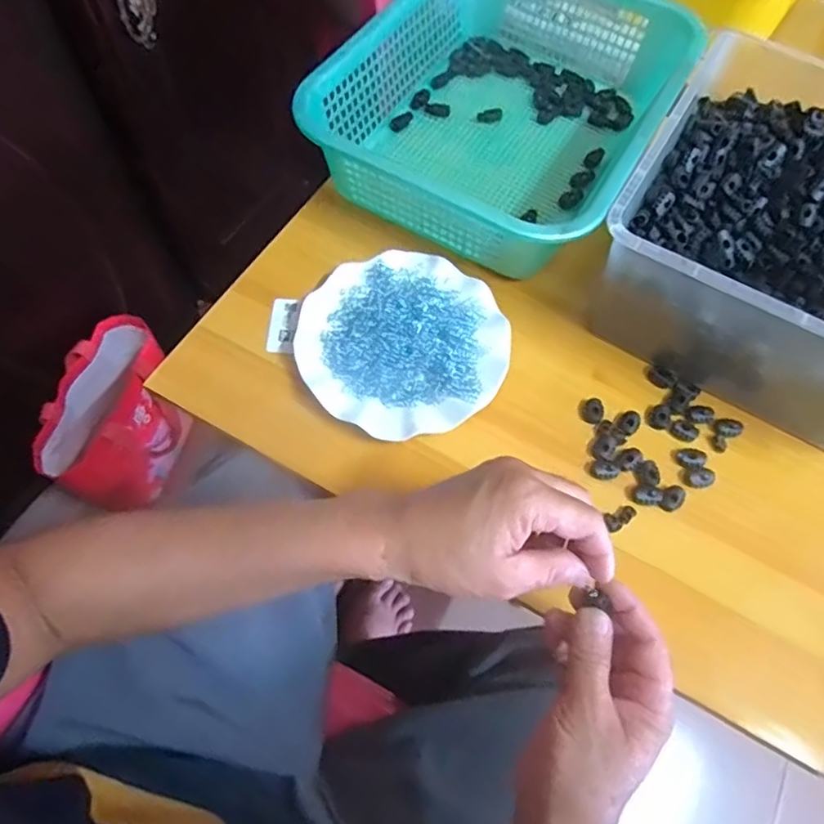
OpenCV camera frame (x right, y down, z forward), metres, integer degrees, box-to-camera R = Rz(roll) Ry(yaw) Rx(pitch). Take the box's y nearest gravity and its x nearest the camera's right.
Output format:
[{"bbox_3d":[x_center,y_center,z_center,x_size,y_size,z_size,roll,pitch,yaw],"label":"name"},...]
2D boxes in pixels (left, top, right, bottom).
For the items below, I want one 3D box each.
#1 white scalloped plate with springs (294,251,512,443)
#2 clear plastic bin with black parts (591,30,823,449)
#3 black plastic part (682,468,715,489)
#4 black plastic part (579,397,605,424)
[{"bbox_3d":[-0.007,-0.062,0.519,0.179,0.025,0.179,1,64,-3],"label":"white scalloped plate with springs"},{"bbox_3d":[0.335,-0.141,0.510,0.290,0.137,0.287,30,66,10],"label":"clear plastic bin with black parts"},{"bbox_3d":[0.240,0.055,0.485,0.025,0.007,0.016,-8,65,-8],"label":"black plastic part"},{"bbox_3d":[0.159,-0.002,0.510,0.021,0.007,0.021,36,67,13],"label":"black plastic part"}]

